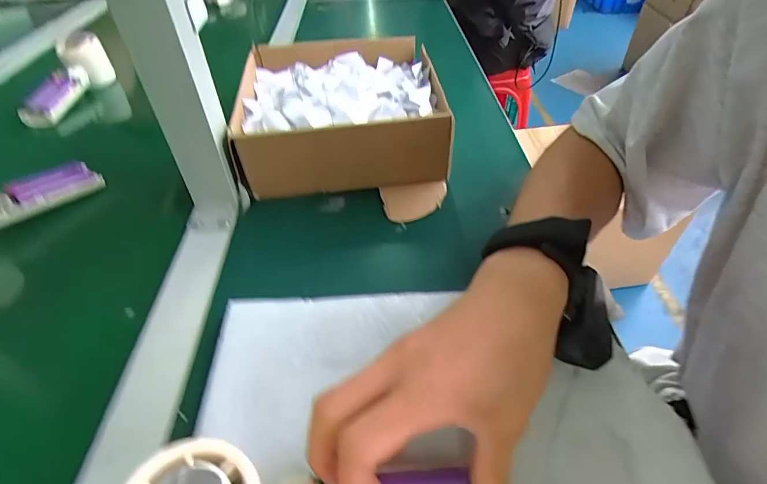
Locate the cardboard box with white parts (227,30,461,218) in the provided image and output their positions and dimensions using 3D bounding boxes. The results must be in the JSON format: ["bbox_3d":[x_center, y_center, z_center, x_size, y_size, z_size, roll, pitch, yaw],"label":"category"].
[{"bbox_3d":[-0.046,-0.144,0.463,0.208,0.076,0.217,-4,44,-4],"label":"cardboard box with white parts"}]

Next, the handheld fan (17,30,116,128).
[{"bbox_3d":[-0.429,-0.217,0.571,0.069,0.052,0.156,4,58,5],"label":"handheld fan"}]

